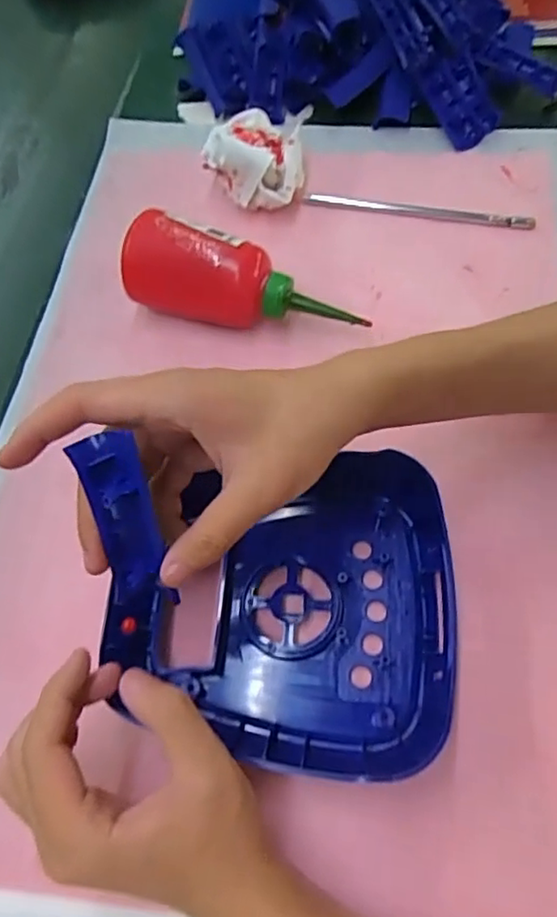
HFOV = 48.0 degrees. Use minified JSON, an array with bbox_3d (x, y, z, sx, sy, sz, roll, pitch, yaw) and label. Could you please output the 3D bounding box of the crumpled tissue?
[{"bbox_3d":[-0.018,-0.229,0.483,0.076,0.055,0.057,2,64,4],"label":"crumpled tissue"}]

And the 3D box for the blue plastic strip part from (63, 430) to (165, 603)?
[{"bbox_3d":[-0.066,0.026,0.266,0.026,0.014,0.072,-11,107,-3],"label":"blue plastic strip part"}]

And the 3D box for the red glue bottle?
[{"bbox_3d":[-0.026,-0.121,0.429,0.167,0.057,0.053,18,66,11],"label":"red glue bottle"}]

